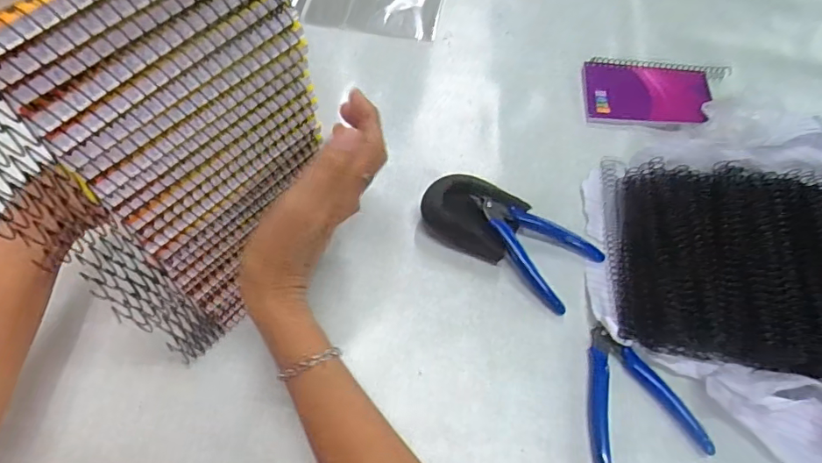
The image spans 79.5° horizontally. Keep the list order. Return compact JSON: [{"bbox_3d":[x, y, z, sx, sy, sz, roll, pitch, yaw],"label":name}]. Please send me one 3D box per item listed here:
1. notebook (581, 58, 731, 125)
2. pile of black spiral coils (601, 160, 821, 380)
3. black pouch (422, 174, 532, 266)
[{"bbox_3d":[0.251,-0.142,0.507,0.140,0.010,0.092,6,59,7],"label":"notebook"},{"bbox_3d":[0.288,0.029,0.403,0.240,0.055,0.164,13,63,4],"label":"pile of black spiral coils"},{"bbox_3d":[0.051,-0.012,0.430,0.080,0.033,0.067,24,64,10],"label":"black pouch"}]

